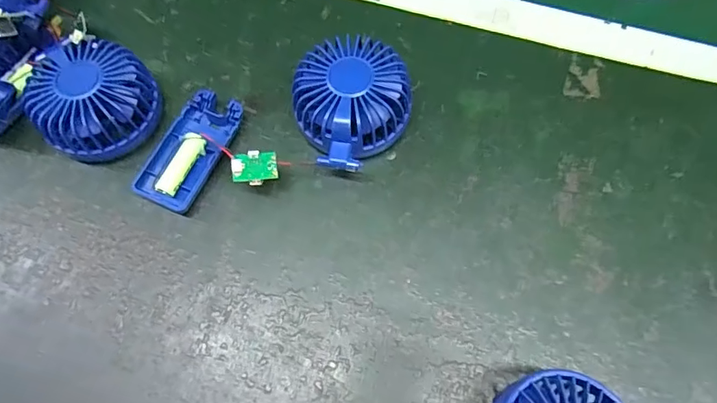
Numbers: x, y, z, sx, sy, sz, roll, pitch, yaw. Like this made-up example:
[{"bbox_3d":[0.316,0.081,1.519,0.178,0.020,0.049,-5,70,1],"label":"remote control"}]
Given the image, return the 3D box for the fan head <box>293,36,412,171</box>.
[{"bbox_3d":[-0.003,-0.072,0.357,0.083,0.046,0.088,0,69,1],"label":"fan head"}]

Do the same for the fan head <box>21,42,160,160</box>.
[{"bbox_3d":[-0.191,-0.073,0.356,0.078,0.044,0.077,0,69,1],"label":"fan head"}]

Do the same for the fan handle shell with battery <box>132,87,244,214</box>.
[{"bbox_3d":[-0.123,-0.038,0.362,0.045,0.014,0.094,24,71,9],"label":"fan handle shell with battery"}]

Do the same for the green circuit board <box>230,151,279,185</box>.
[{"bbox_3d":[-0.071,-0.023,0.333,0.031,0.005,0.023,-2,83,-16],"label":"green circuit board"}]

